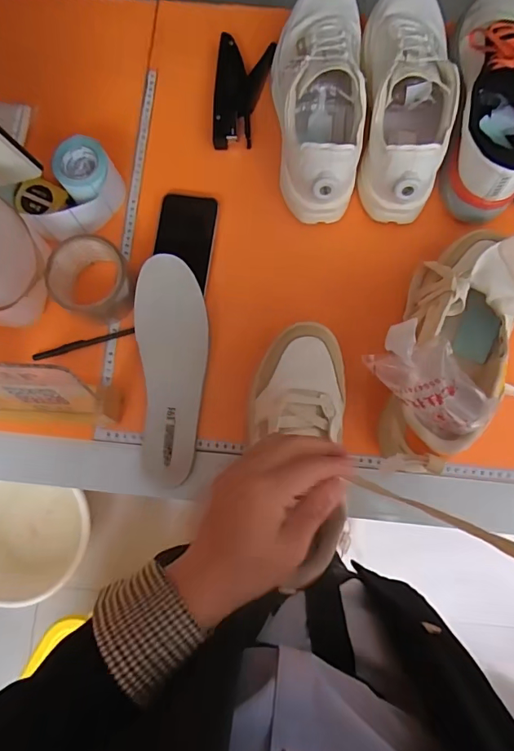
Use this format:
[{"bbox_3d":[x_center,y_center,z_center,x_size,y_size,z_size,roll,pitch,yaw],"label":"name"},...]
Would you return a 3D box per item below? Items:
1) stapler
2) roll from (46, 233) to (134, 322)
[{"bbox_3d":[-0.018,-0.361,0.599,0.069,0.021,0.143,3,82,1],"label":"stapler"},{"bbox_3d":[-0.188,-0.110,0.551,0.089,0.057,0.092,-37,83,-4],"label":"roll"}]

